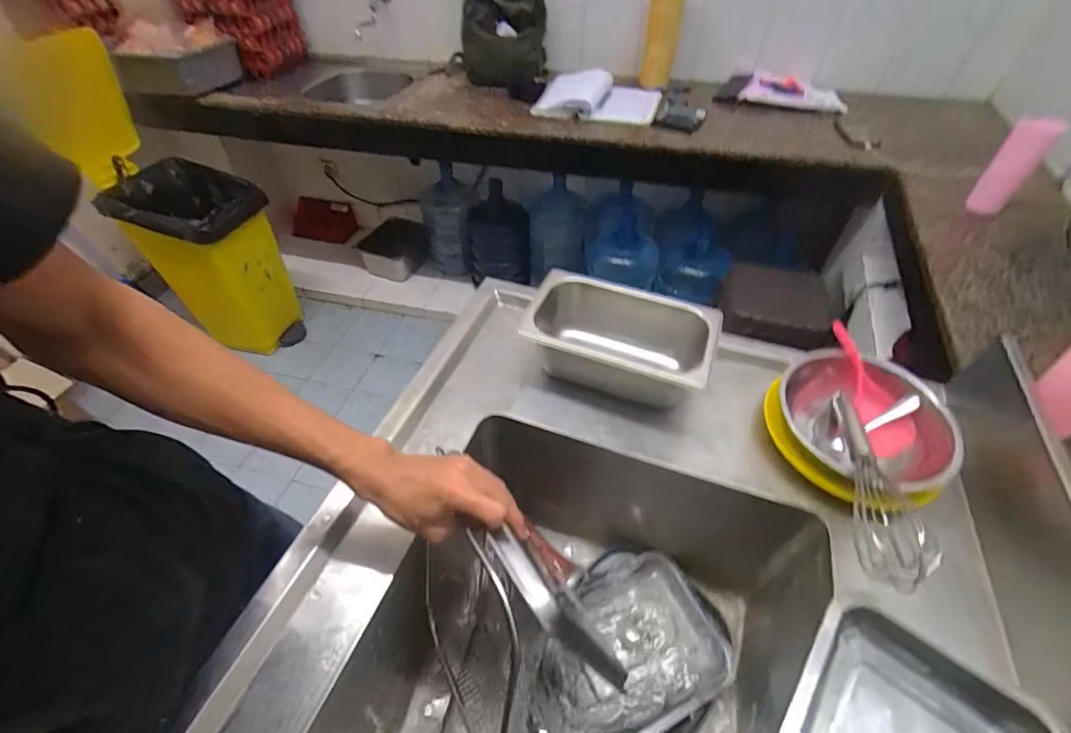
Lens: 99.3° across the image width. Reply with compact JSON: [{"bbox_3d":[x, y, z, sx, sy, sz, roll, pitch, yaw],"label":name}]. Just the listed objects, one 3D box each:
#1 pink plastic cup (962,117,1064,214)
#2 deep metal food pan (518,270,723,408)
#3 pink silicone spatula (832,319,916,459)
[{"bbox_3d":[0.972,-0.400,0.934,0.057,0.188,0.076,-36,57,-28],"label":"pink plastic cup"},{"bbox_3d":[0.124,-0.032,0.674,0.268,0.110,0.178,13,49,12],"label":"deep metal food pan"},{"bbox_3d":[0.458,0.026,0.624,0.056,0.023,0.189,-16,80,-14],"label":"pink silicone spatula"}]

